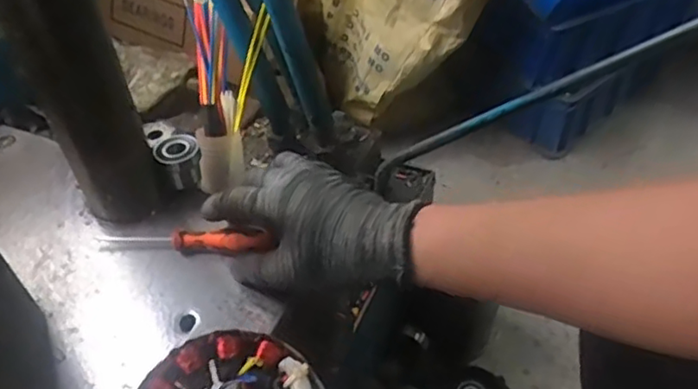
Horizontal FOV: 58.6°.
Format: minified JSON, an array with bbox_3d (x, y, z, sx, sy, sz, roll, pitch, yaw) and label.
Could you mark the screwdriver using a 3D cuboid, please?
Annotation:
[{"bbox_3d":[-0.134,0.037,0.506,0.149,0.017,0.016,0,46,15],"label":"screwdriver"}]

